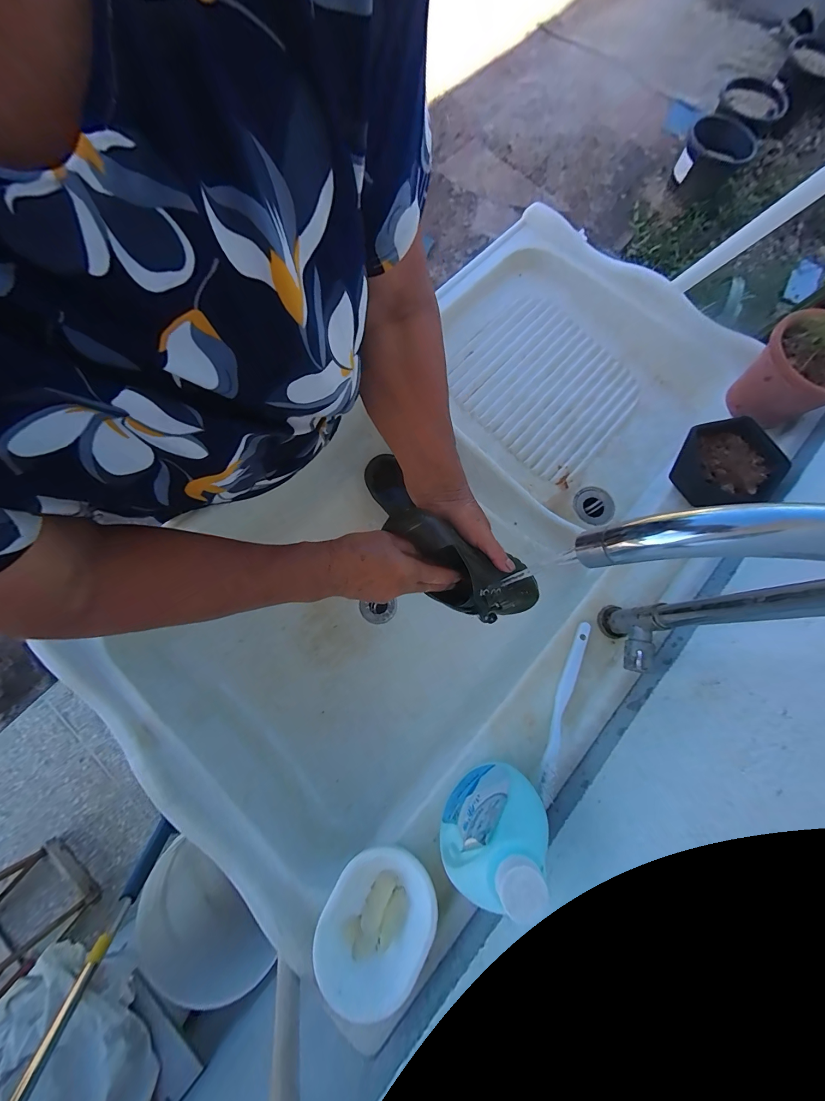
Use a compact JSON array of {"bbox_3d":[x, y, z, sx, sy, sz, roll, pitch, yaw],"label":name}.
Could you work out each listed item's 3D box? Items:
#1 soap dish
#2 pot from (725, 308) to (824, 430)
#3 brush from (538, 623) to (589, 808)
[{"bbox_3d":[-0.035,0.365,0.350,0.100,0.025,0.127,26,76,5],"label":"soap dish"},{"bbox_3d":[0.526,-0.240,0.494,0.131,0.110,0.121,0,76,-2],"label":"pot"},{"bbox_3d":[0.175,0.179,0.413,0.017,0.031,0.200,26,61,5],"label":"brush"}]

